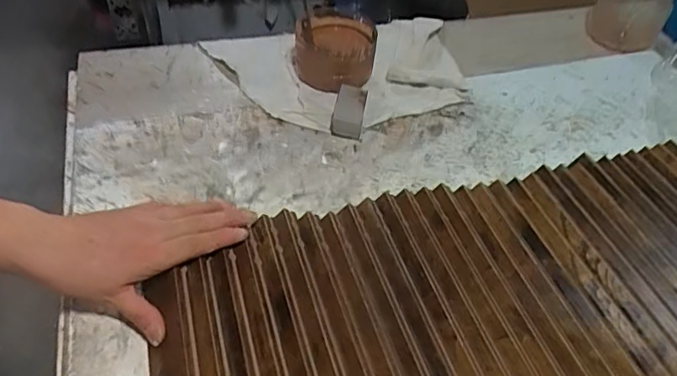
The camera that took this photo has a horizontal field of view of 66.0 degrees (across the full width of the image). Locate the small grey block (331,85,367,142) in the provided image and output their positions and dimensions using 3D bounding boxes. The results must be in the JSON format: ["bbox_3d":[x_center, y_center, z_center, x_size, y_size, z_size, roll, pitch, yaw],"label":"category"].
[{"bbox_3d":[0.014,-0.095,0.633,0.036,0.029,0.070,9,47,4],"label":"small grey block"}]

